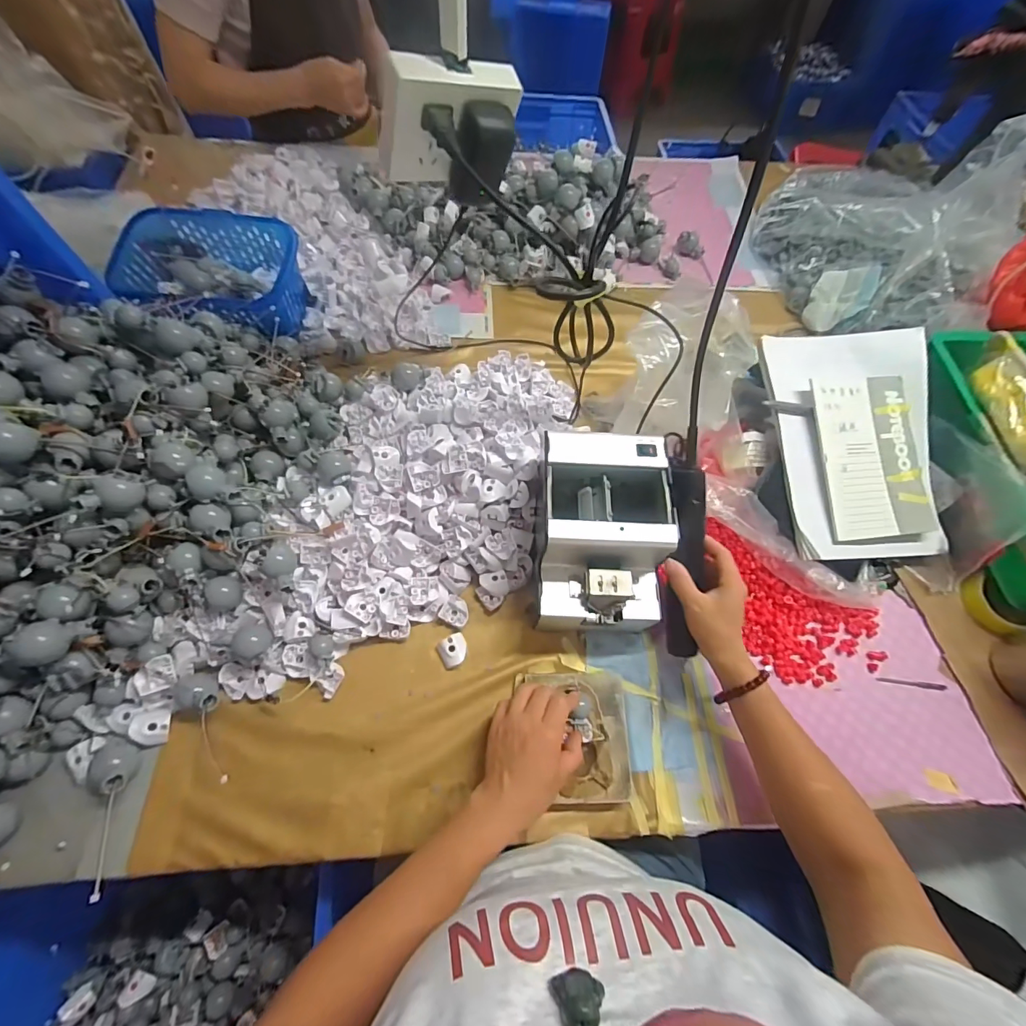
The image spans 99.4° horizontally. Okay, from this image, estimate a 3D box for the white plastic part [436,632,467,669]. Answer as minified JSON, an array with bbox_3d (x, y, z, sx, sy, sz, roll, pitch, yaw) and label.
[{"bbox_3d":[-0.066,0.149,0.474,0.032,0.012,0.033,-18,67,-11],"label":"white plastic part"}]

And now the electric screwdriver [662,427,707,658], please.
[{"bbox_3d":[0.177,0.038,0.451,0.039,0.041,0.241,-1,102,-4],"label":"electric screwdriver"}]

